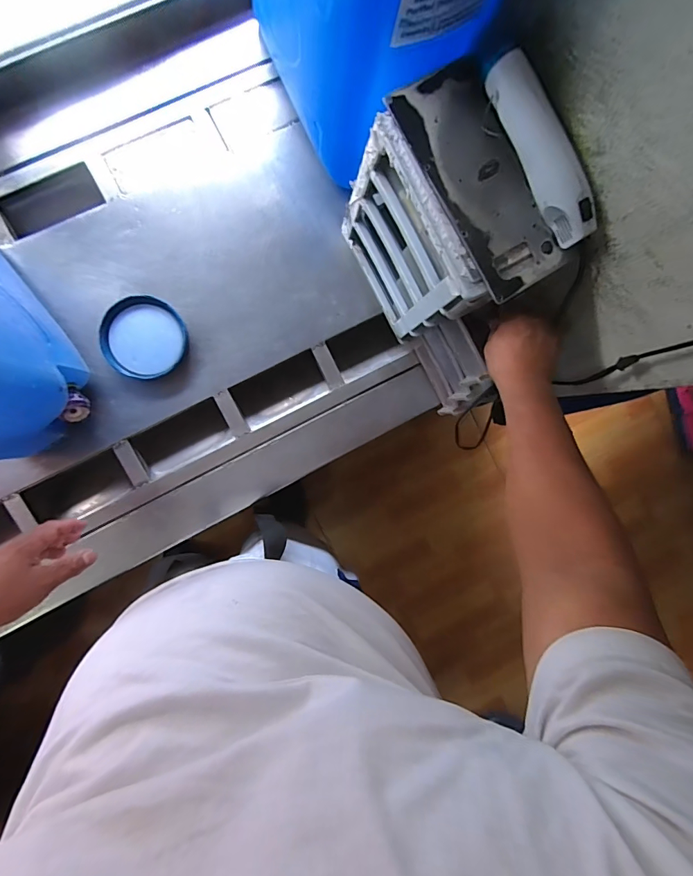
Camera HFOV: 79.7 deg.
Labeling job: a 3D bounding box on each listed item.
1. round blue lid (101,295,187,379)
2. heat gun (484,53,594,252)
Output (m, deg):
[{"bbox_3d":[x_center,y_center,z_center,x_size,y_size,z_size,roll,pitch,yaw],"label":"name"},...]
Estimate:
[{"bbox_3d":[-0.317,-0.156,0.653,0.122,0.017,0.124,0,92,-7],"label":"round blue lid"},{"bbox_3d":[0.202,-0.292,0.426,0.044,0.037,0.184,-29,95,-5],"label":"heat gun"}]

